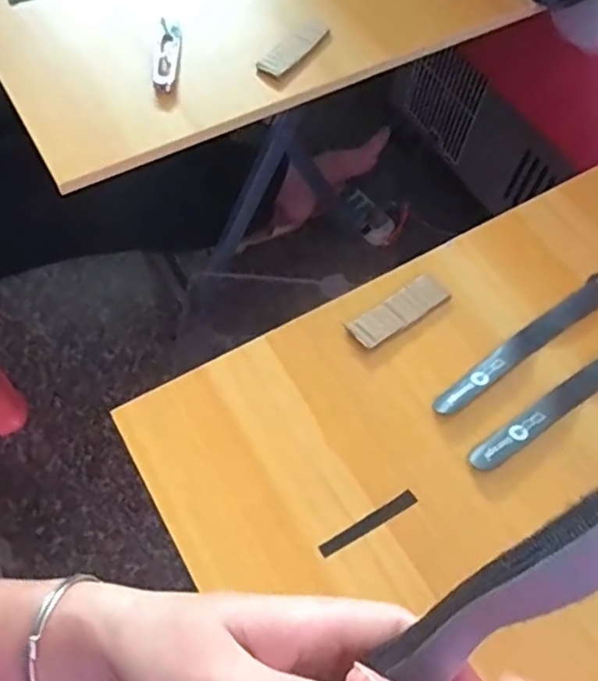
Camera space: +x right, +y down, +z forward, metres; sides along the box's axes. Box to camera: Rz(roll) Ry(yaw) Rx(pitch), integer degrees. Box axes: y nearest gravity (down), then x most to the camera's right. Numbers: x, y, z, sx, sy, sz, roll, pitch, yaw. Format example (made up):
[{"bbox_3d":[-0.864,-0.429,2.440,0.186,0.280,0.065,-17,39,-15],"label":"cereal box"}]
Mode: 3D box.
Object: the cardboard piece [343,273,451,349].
[{"bbox_3d":[0.078,-0.023,0.469,0.086,0.007,0.027,-34,69,-18],"label":"cardboard piece"}]

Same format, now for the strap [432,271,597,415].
[{"bbox_3d":[0.182,-0.001,0.469,0.200,0.006,0.026,-33,62,-22],"label":"strap"}]

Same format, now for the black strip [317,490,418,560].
[{"bbox_3d":[0.045,0.118,0.393,0.071,0.004,0.010,-28,67,-16],"label":"black strip"}]

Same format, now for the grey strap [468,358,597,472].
[{"bbox_3d":[0.203,0.038,0.450,0.200,0.004,0.025,-27,72,-19],"label":"grey strap"}]

